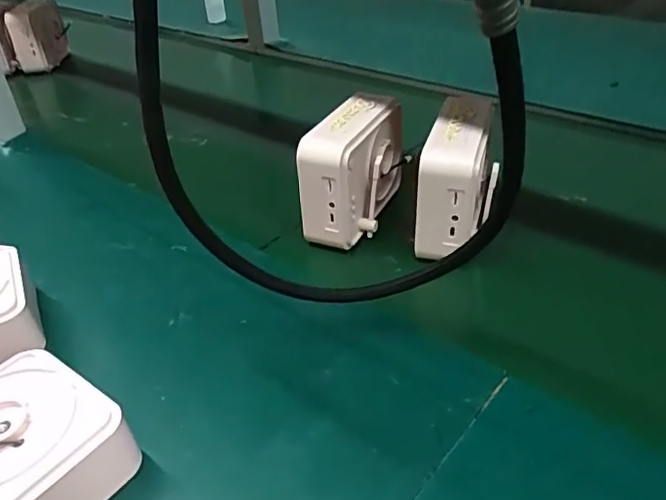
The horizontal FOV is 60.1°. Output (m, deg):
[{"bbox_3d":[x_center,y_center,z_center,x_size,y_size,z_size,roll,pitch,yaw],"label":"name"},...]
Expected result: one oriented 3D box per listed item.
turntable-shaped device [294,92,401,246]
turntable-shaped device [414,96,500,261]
[{"bbox_3d":[0.019,-0.068,0.502,0.054,0.105,0.111,15,40,22],"label":"turntable-shaped device"},{"bbox_3d":[0.101,-0.054,0.459,0.054,0.104,0.091,8,37,14],"label":"turntable-shaped device"}]

